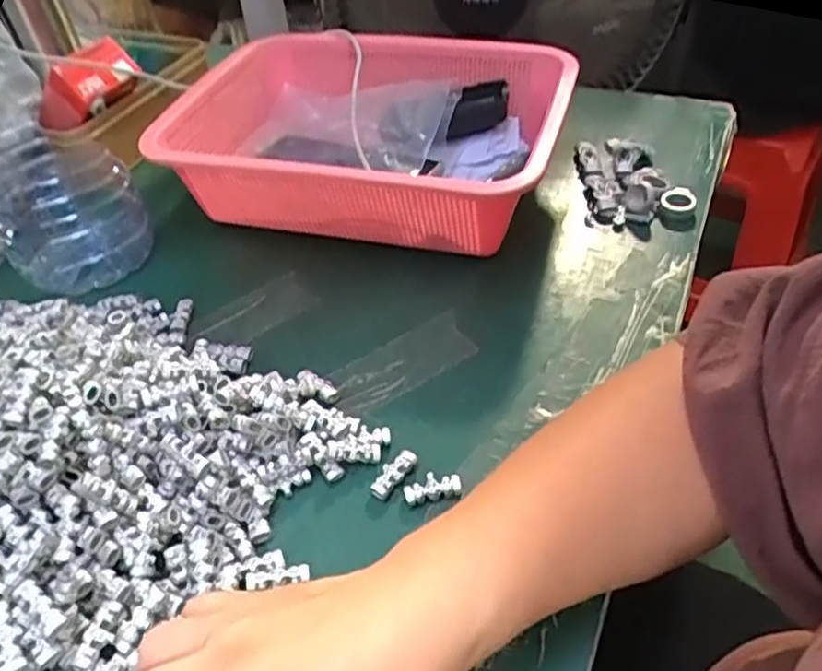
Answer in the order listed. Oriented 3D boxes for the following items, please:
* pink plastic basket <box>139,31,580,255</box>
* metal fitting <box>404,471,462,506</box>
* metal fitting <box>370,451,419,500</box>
[{"bbox_3d":[-0.031,-0.157,0.560,0.284,0.100,0.225,11,45,16],"label":"pink plastic basket"},{"bbox_3d":[0.011,0.080,0.363,0.029,0.009,0.014,-10,43,-5],"label":"metal fitting"},{"bbox_3d":[-0.010,0.074,0.369,0.011,0.008,0.029,29,52,31],"label":"metal fitting"}]

